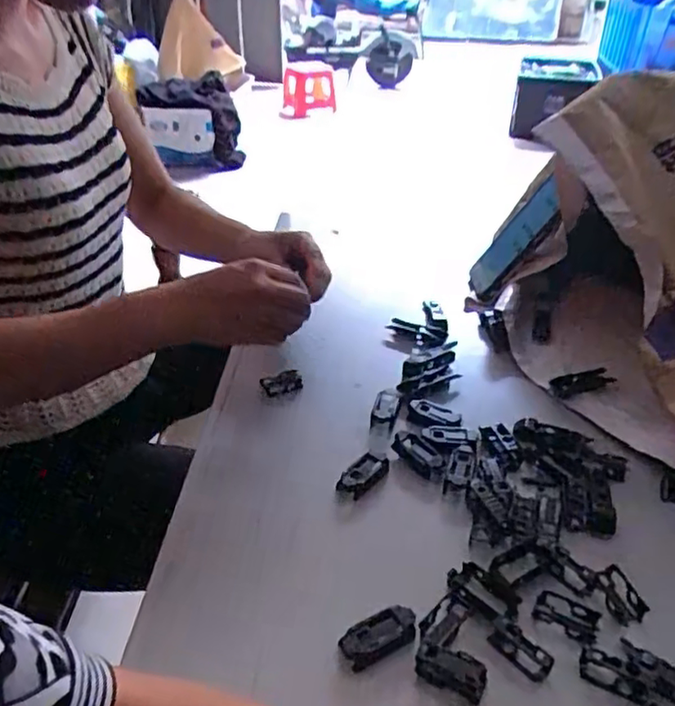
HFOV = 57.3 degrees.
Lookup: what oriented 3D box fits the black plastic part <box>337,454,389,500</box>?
[{"bbox_3d":[0.021,0.100,0.496,0.021,0.018,0.044,28,44,32],"label":"black plastic part"}]

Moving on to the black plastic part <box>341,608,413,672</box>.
[{"bbox_3d":[0.027,0.177,0.383,0.049,0.014,0.023,-18,40,-24],"label":"black plastic part"}]

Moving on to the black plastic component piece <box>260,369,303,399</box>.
[{"bbox_3d":[-0.053,0.029,0.596,0.038,0.013,0.019,-20,41,-26],"label":"black plastic component piece"}]

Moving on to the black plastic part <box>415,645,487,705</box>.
[{"bbox_3d":[0.068,0.190,0.369,0.040,0.012,0.020,18,39,21],"label":"black plastic part"}]

